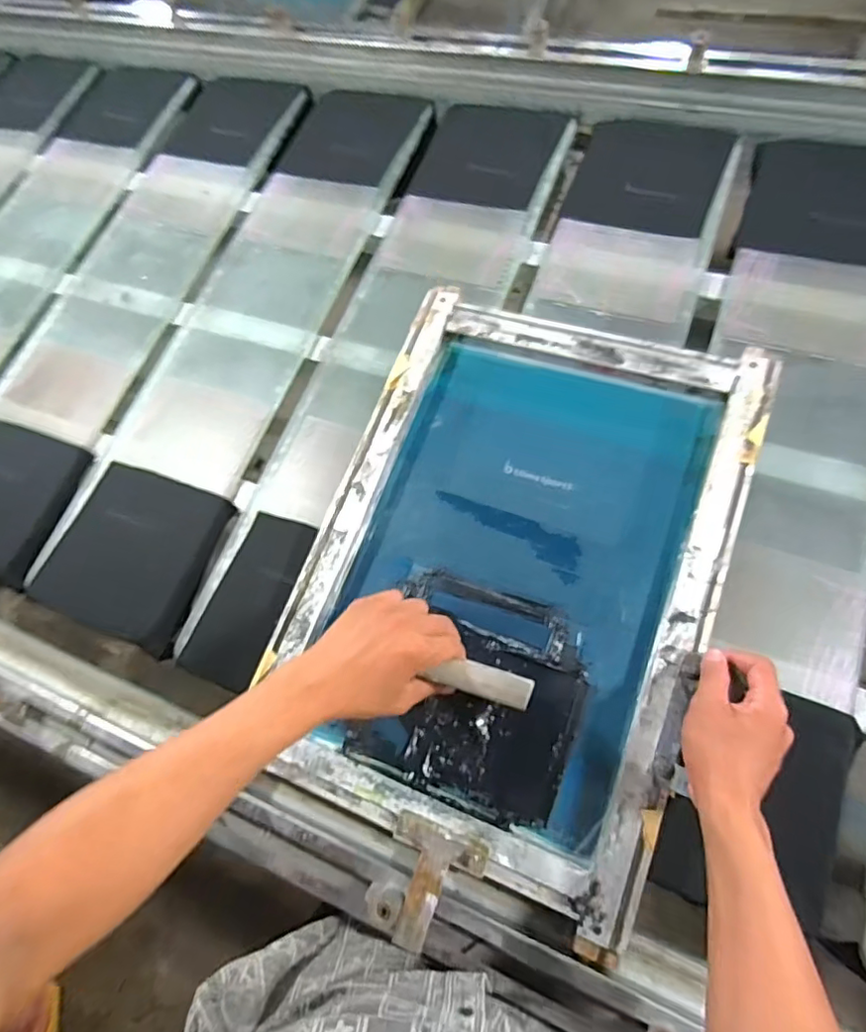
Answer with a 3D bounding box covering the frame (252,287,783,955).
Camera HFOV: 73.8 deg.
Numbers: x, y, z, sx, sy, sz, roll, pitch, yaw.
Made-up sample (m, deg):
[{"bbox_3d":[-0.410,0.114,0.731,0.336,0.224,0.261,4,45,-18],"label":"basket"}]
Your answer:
[{"bbox_3d":[0.077,0.044,0.576,0.378,0.033,0.527,18,77,16],"label":"frame"}]

